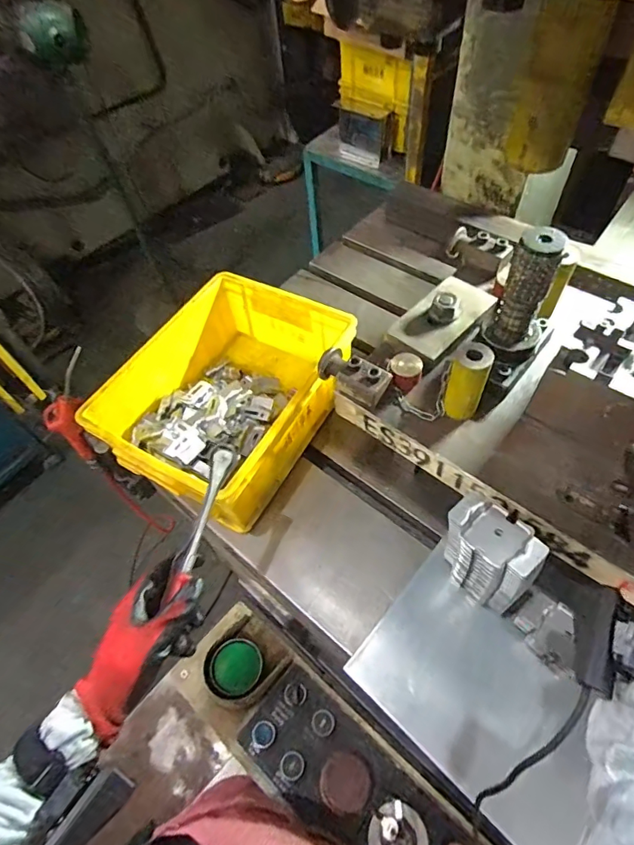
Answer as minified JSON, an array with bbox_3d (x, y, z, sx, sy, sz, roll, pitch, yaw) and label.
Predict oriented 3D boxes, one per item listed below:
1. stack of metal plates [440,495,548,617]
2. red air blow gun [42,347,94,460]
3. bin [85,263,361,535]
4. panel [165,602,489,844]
[{"bbox_3d":[0.183,0.154,0.511,0.057,0.170,0.098,-40,61,-21],"label":"stack of metal plates"},{"bbox_3d":[-0.384,-0.018,0.705,0.060,0.232,0.028,-15,52,-33],"label":"red air blow gun"},{"bbox_3d":[-0.129,-0.041,0.698,0.260,0.132,0.345,24,61,21],"label":"bin"},{"bbox_3d":[0.038,0.448,0.560,0.531,0.071,0.135,34,64,25],"label":"panel"}]

